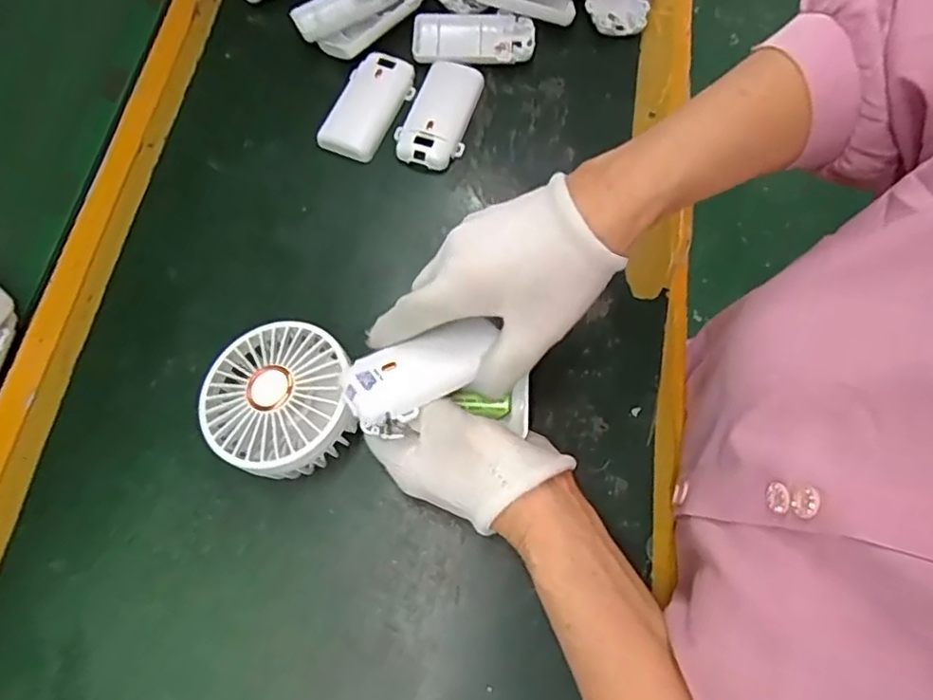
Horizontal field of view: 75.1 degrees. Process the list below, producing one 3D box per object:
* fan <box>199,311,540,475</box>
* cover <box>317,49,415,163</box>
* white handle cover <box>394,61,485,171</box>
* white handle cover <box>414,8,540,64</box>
[{"bbox_3d":[-0.058,0.023,0.342,0.178,0.047,0.088,-6,69,6],"label":"fan"},{"bbox_3d":[-0.075,-0.189,0.467,0.049,0.015,0.090,17,70,6],"label":"cover"},{"bbox_3d":[-0.020,-0.182,0.464,0.048,0.015,0.094,16,70,5],"label":"white handle cover"},{"bbox_3d":[0.006,-0.249,0.489,0.096,0.015,0.050,4,69,1],"label":"white handle cover"}]

